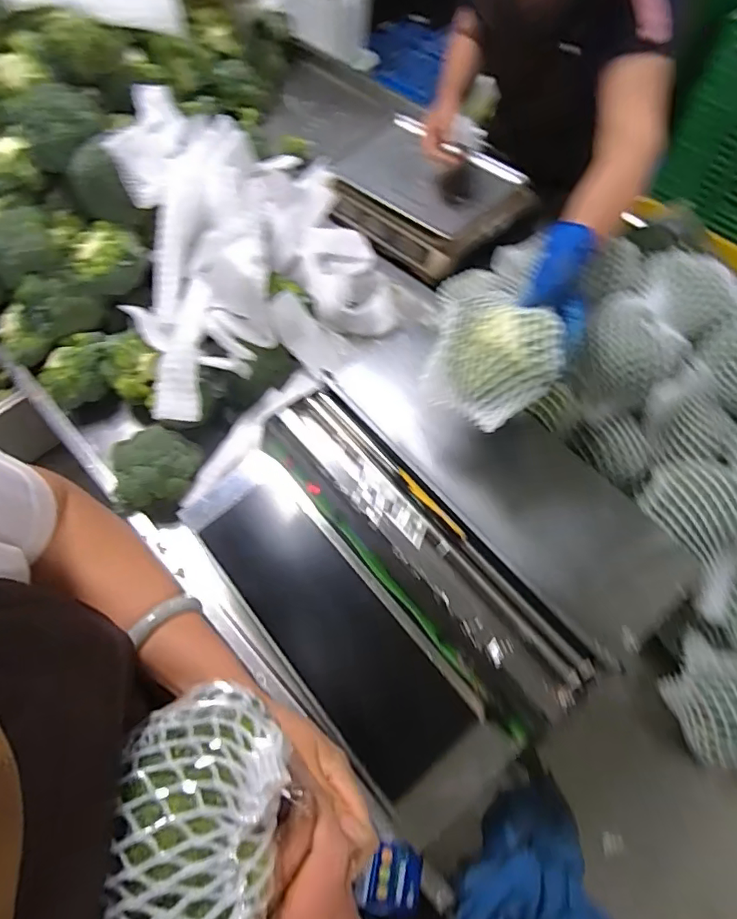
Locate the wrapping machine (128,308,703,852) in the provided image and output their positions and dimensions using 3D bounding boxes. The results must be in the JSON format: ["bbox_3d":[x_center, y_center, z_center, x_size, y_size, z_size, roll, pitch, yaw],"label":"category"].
[{"bbox_3d":[0.054,0.117,0.682,0.451,0.174,0.523,-36,62,-18],"label":"wrapping machine"}]

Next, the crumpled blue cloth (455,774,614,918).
[{"bbox_3d":[0.178,0.488,0.552,0.174,0.072,0.219,-16,58,-6],"label":"crumpled blue cloth"}]

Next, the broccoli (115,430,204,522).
[{"bbox_3d":[-0.317,0.019,0.788,0.119,0.094,0.114,-10,57,-2],"label":"broccoli"}]

